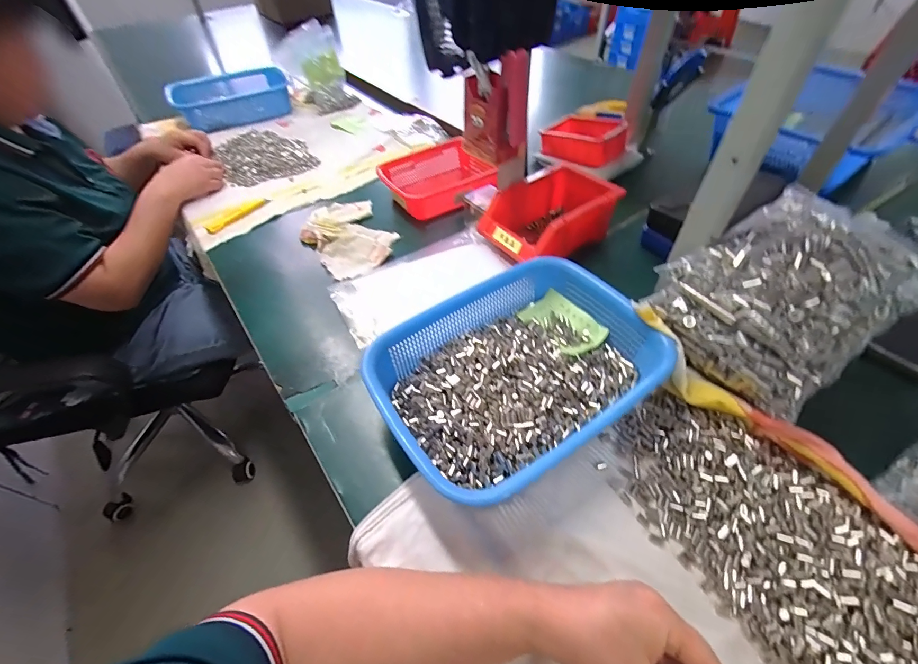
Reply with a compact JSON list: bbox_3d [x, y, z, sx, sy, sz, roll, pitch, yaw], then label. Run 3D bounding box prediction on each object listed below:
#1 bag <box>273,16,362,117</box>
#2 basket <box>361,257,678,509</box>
[{"bbox_3d":[-0.368,-0.677,1.003,0.153,0.156,0.176,-22,51,-16],"label":"bag"},{"bbox_3d":[0.060,0.042,0.418,0.284,0.071,0.211,-29,53,-20],"label":"basket"}]

